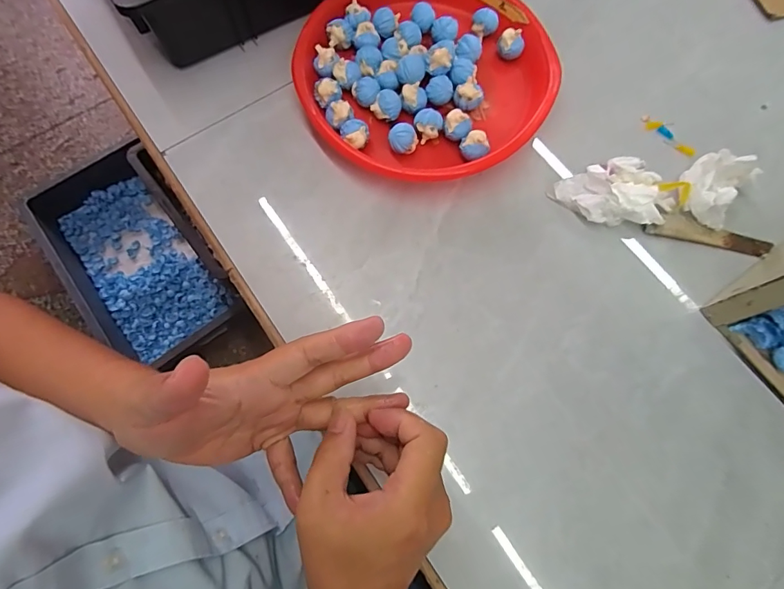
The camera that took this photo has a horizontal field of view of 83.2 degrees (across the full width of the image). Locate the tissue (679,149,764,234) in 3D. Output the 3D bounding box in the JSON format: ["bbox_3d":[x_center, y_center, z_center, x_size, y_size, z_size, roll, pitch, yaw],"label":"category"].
[{"bbox_3d":[0.301,-0.101,0.413,0.052,0.035,0.064,34,76,10],"label":"tissue"}]

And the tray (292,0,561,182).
[{"bbox_3d":[0.036,-0.225,0.451,0.250,0.037,0.244,0,72,0],"label":"tray"}]

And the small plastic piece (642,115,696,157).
[{"bbox_3d":[0.282,-0.162,0.453,0.013,0.006,0.063,-42,77,-12],"label":"small plastic piece"}]

